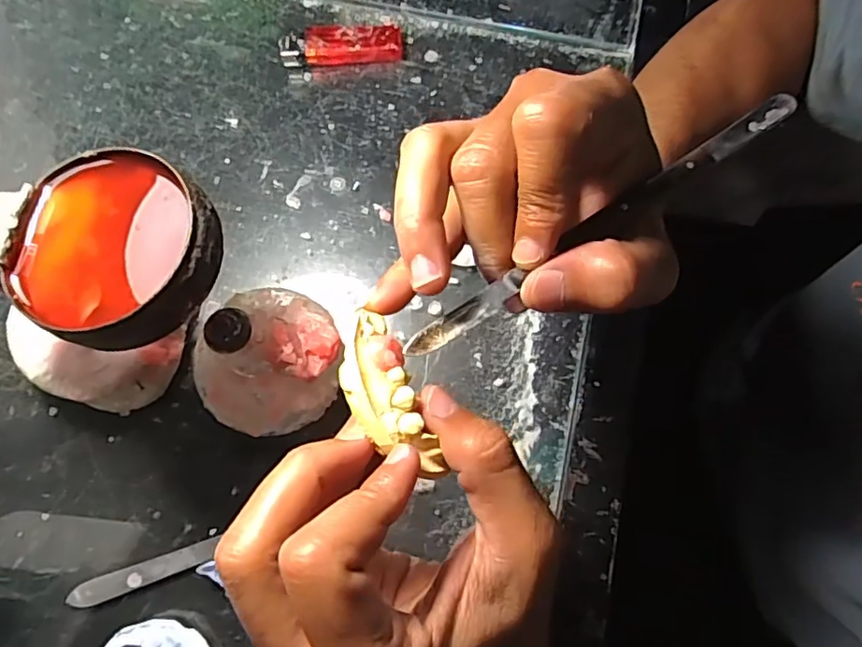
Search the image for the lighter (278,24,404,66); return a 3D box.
[{"bbox_3d":[-0.061,-0.191,0.393,0.081,0.015,0.023,-3,74,0],"label":"lighter"}]

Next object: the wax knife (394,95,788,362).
[{"bbox_3d":[0.063,-0.036,0.198,0.168,0.006,0.008,-33,76,-10],"label":"wax knife"}]

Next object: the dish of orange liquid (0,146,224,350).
[{"bbox_3d":[-0.116,-0.028,0.212,0.071,0.016,0.072,0,74,1],"label":"dish of orange liquid"}]

